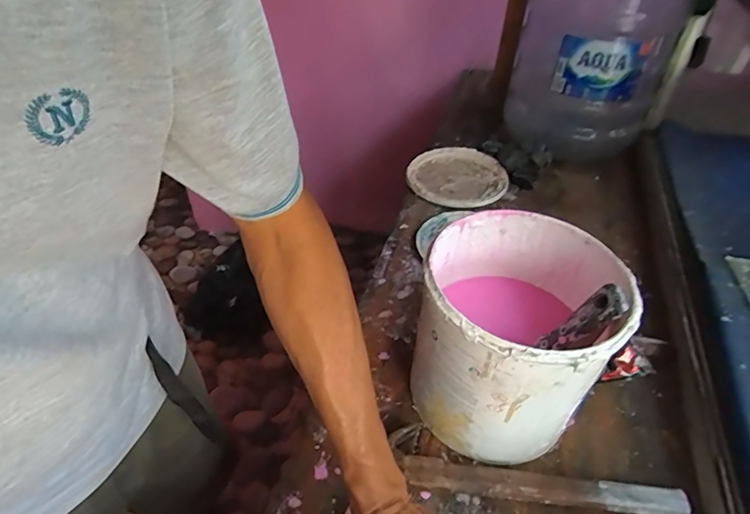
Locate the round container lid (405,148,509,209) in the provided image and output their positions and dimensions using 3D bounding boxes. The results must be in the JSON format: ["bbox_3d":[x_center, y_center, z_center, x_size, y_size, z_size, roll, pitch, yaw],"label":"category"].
[{"bbox_3d":[0.152,-0.151,0.850,0.180,0.017,0.186,1,41,-1],"label":"round container lid"}]

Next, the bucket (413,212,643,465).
[{"bbox_3d":[0.130,0.082,0.459,0.171,0.189,0.177,1,41,-1],"label":"bucket"}]

